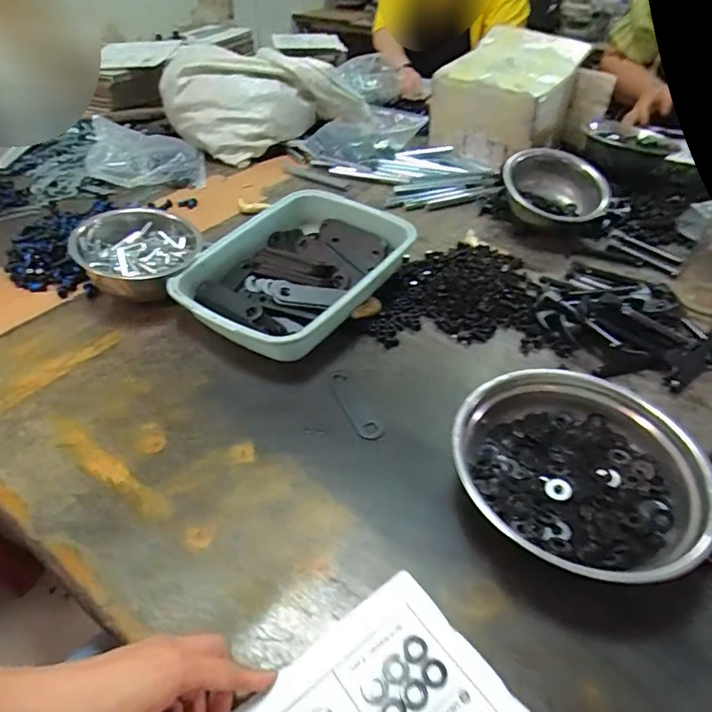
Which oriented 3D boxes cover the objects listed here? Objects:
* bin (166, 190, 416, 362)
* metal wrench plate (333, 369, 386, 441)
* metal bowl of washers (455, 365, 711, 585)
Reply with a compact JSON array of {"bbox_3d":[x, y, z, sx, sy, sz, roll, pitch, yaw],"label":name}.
[{"bbox_3d":[-0.077,-0.126,0.732,0.243,0.076,0.345,22,47,24],"label":"bin"},{"bbox_3d":[-0.002,0.055,0.585,0.031,0.004,0.109,-18,44,-18],"label":"metal wrench plate"},{"bbox_3d":[0.205,0.109,0.471,0.198,0.074,0.217,-1,41,1],"label":"metal bowl of washers"}]

